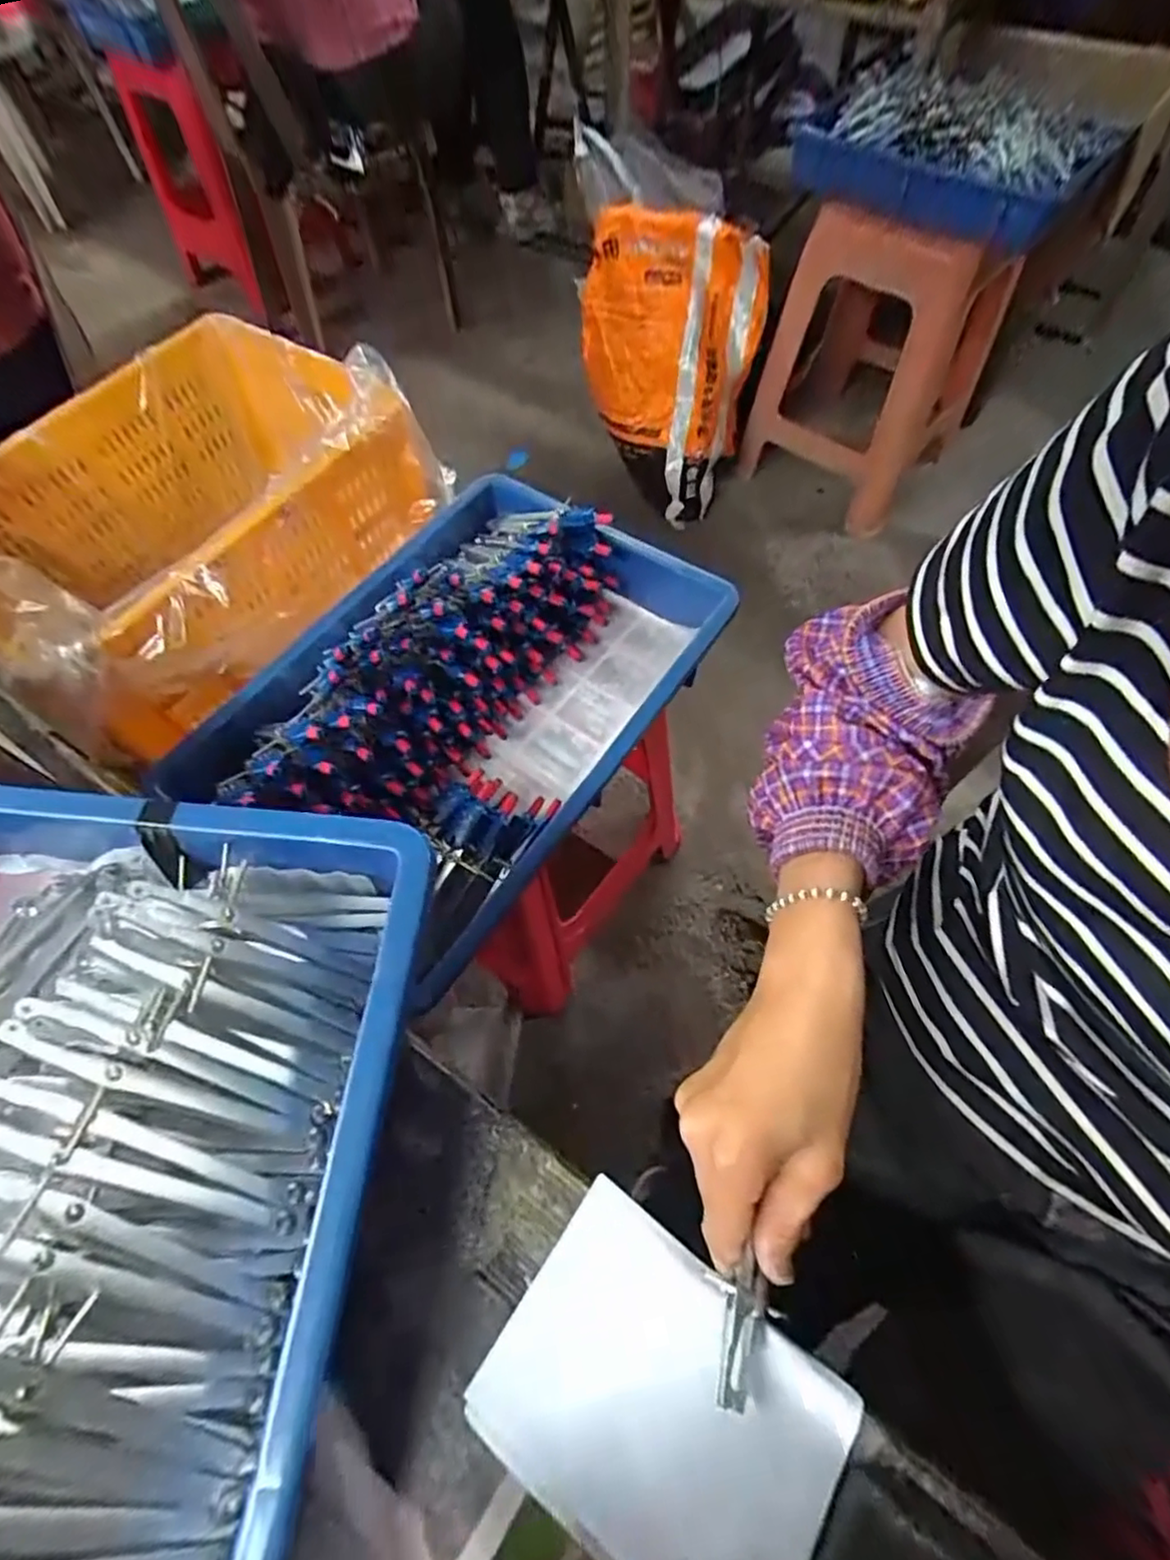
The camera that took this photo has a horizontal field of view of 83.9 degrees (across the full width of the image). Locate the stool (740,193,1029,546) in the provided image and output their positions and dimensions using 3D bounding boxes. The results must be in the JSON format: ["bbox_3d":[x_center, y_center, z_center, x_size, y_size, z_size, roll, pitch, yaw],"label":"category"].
[{"bbox_3d":[0.541,-0.785,1.220,0.352,0.459,0.330,30,67,17],"label":"stool"}]

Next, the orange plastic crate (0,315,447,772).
[{"bbox_3d":[-0.463,-0.303,0.762,0.376,0.232,0.500,34,68,18],"label":"orange plastic crate"}]

